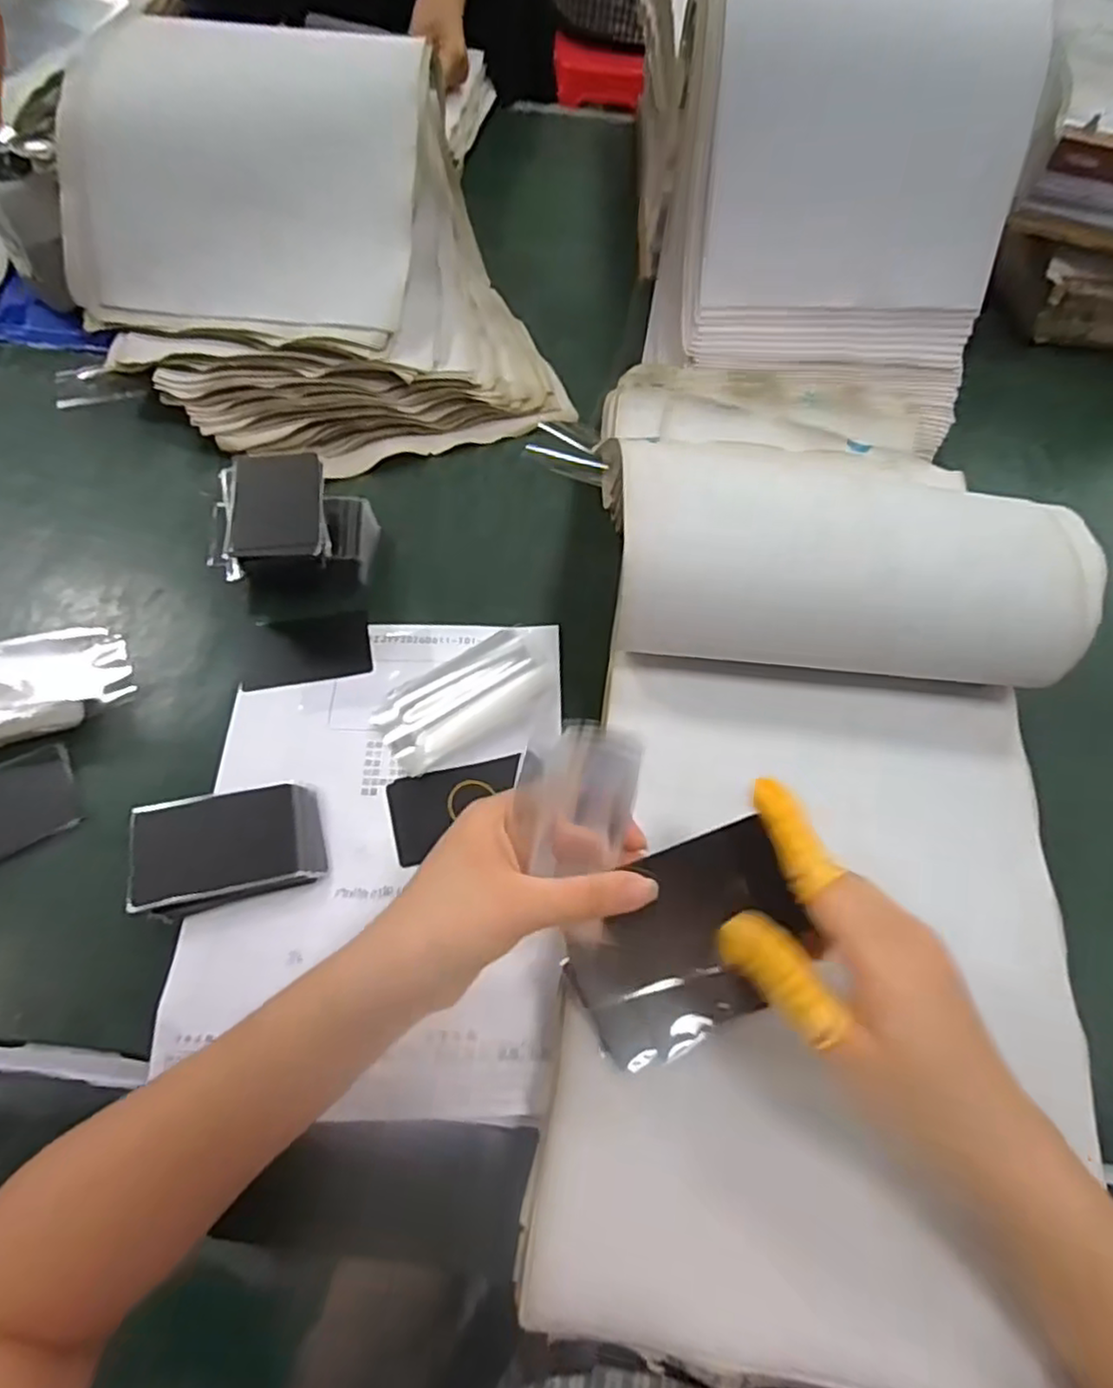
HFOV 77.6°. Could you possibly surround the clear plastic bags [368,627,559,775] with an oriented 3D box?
[{"bbox_3d":[-0.058,-0.001,0.460,0.124,0.009,0.061,-34,68,-21],"label":"clear plastic bags"}]

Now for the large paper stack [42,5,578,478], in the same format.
[{"bbox_3d":[-0.199,-0.352,0.555,0.350,0.169,0.302,-18,63,-15],"label":"large paper stack"}]

